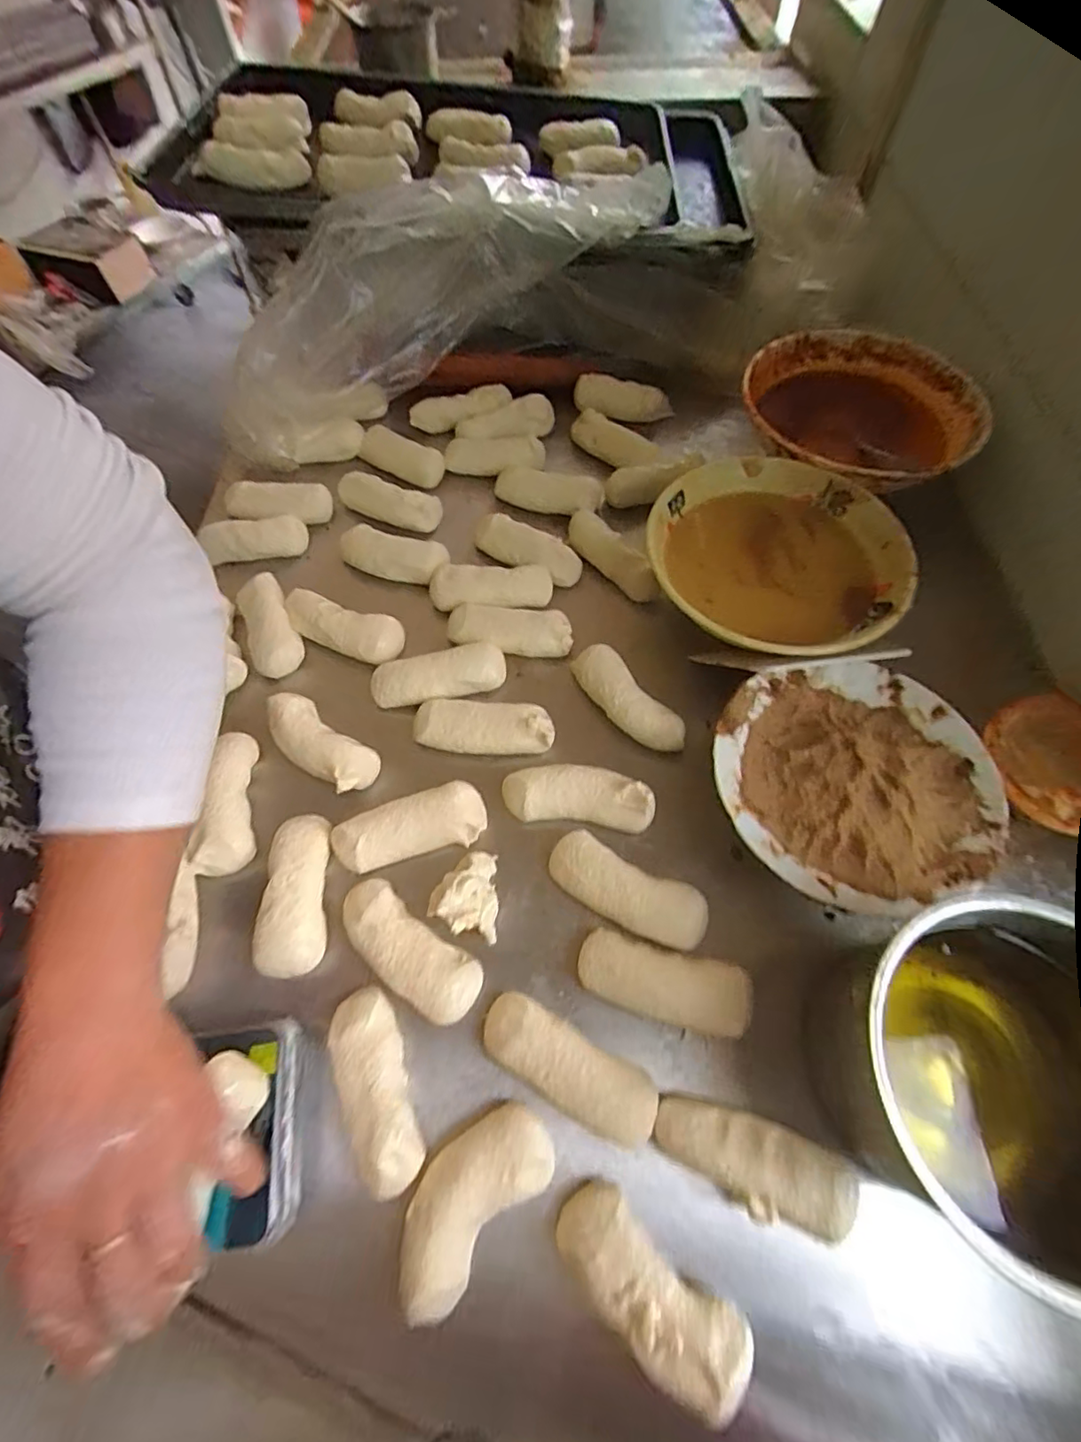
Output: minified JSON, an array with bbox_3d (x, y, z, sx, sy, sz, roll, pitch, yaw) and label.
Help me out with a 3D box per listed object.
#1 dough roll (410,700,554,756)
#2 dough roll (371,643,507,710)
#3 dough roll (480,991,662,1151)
[{"bbox_3d":[-0.045,0.011,0.464,0.110,0.051,0.040,4,62,4],"label":"dough roll"},{"bbox_3d":[-0.086,-0.035,0.483,0.111,0.034,0.041,-11,62,-4],"label":"dough roll"},{"bbox_3d":[0.016,0.209,0.343,0.108,0.028,0.041,27,66,15],"label":"dough roll"}]

